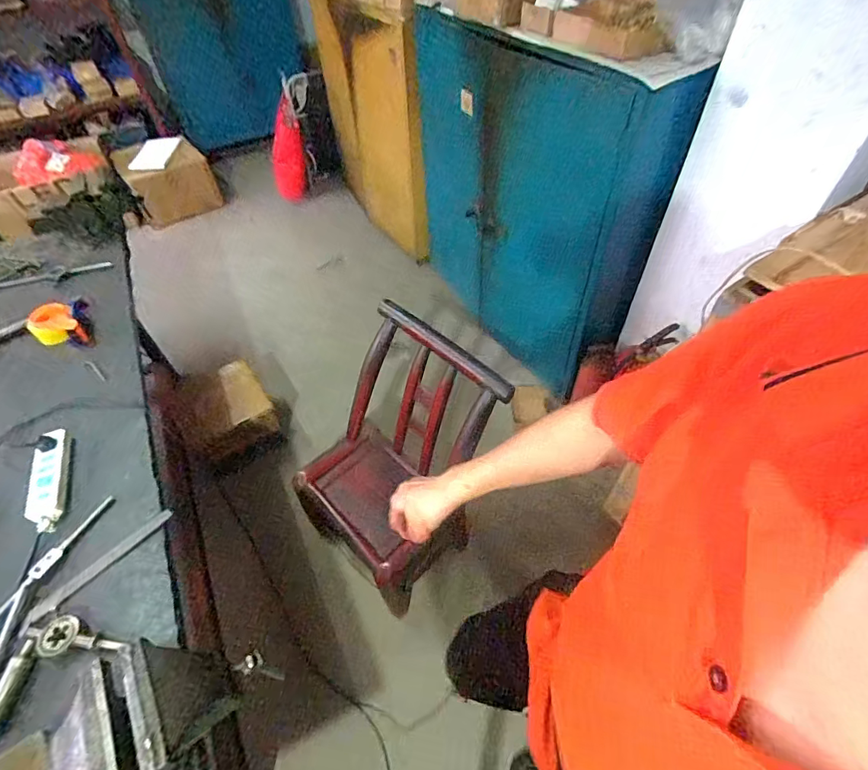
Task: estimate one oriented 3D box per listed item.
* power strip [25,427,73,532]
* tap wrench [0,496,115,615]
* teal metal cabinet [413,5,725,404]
[{"bbox_3d":[-0.780,0.190,0.928,0.060,0.032,0.229,-20,52,-13],"label":"power strip"},{"bbox_3d":[-0.696,0.324,0.825,0.030,0.016,0.287,19,54,18],"label":"tap wrench"},{"bbox_3d":[0.294,-0.528,1.460,0.334,0.926,0.729,-28,55,-19],"label":"teal metal cabinet"}]

